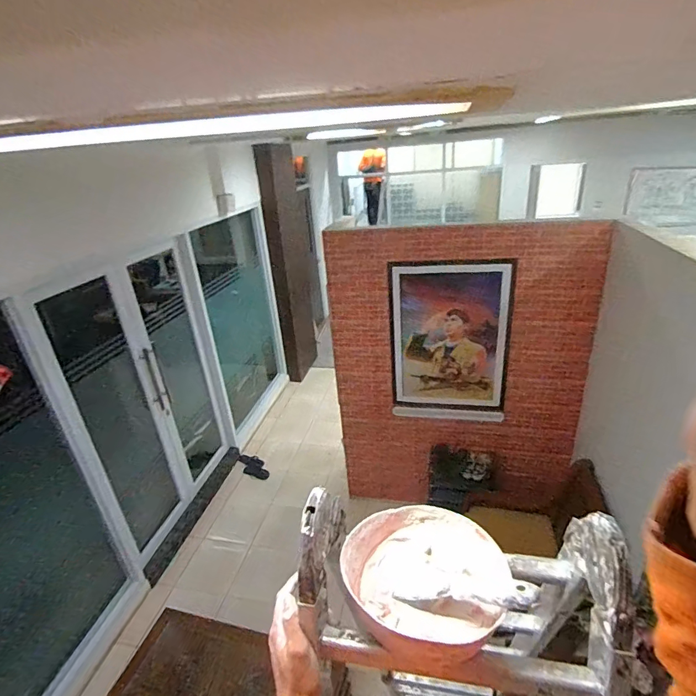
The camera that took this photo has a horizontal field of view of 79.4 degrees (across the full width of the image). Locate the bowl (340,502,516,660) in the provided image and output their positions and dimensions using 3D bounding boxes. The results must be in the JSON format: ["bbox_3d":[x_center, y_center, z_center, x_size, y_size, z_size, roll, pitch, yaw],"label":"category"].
[{"bbox_3d":[0.106,0.300,0.572,0.208,0.078,0.190,-4,26,2],"label":"bowl"}]

